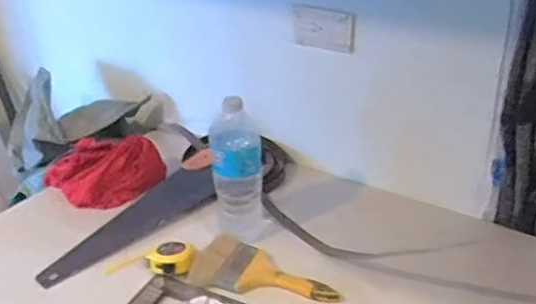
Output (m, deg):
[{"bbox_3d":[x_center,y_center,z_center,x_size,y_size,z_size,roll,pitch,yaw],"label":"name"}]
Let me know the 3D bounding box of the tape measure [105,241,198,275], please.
[{"bbox_3d":[-0.182,0.171,0.898,0.137,0.033,0.057,-7,29,-9],"label":"tape measure"}]

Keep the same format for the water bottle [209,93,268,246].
[{"bbox_3d":[-0.047,0.029,0.937,0.086,0.216,0.079,-4,28,-3],"label":"water bottle"}]

